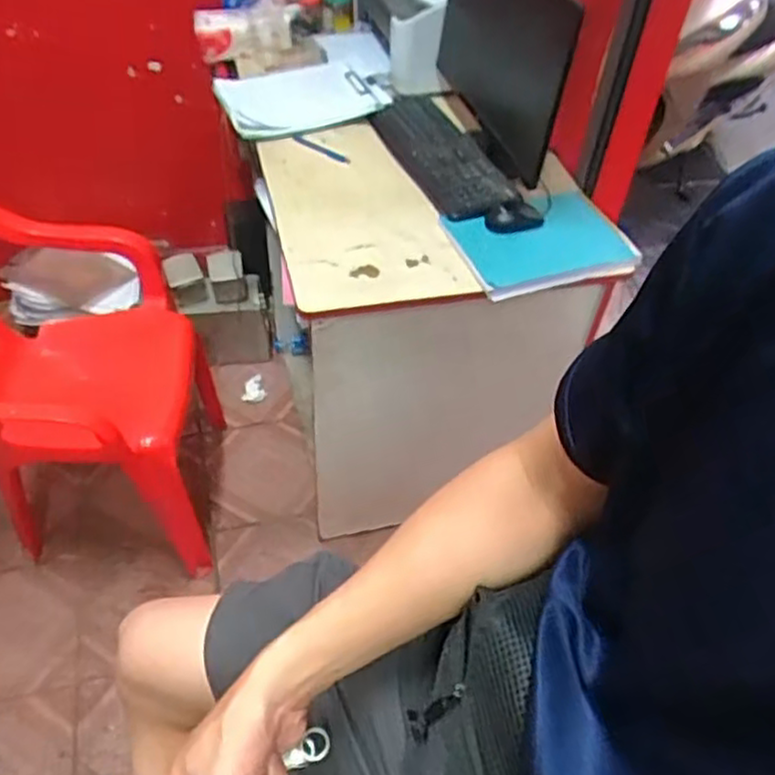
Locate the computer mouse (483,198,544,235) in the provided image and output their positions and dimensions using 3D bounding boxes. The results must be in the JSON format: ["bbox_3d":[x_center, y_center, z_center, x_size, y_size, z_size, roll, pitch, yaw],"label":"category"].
[{"bbox_3d":[0.222,-0.303,1.283,0.115,0.031,0.052,-12,51,-14],"label":"computer mouse"}]

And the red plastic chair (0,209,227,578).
[{"bbox_3d":[-0.667,-0.009,1.485,0.493,0.676,0.479,-1,49,-5],"label":"red plastic chair"}]

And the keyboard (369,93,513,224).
[{"bbox_3d":[0.105,-0.467,1.434,0.170,0.022,0.449,-15,46,-13],"label":"keyboard"}]

